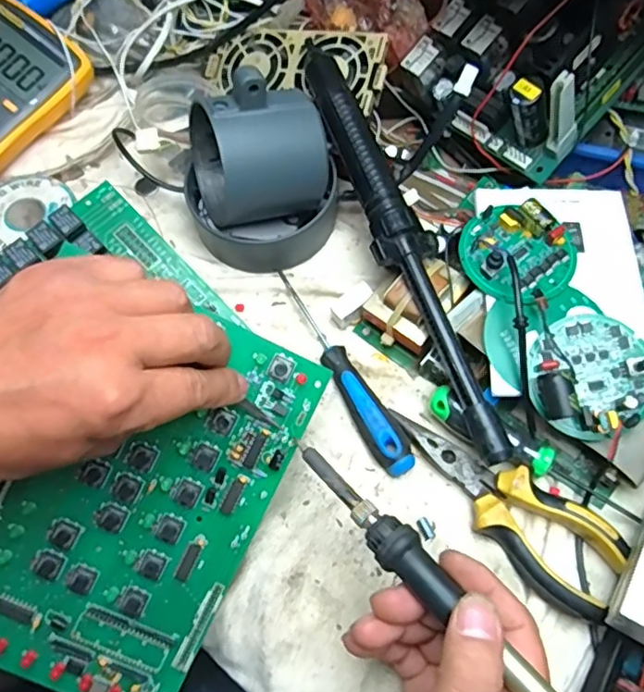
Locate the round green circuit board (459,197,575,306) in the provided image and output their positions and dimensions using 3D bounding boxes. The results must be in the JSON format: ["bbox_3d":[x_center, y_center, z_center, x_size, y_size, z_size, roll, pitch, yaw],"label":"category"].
[{"bbox_3d":[0.121,-0.058,0.363,0.069,0.021,0.061,33,71,13],"label":"round green circuit board"}]

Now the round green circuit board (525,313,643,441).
[{"bbox_3d":[0.155,0.016,0.335,0.068,0.019,0.068,0,67,0],"label":"round green circuit board"}]

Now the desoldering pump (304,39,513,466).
[{"bbox_3d":[0.049,-0.072,0.368,0.035,0.031,0.299,-21,68,-8],"label":"desoldering pump"}]

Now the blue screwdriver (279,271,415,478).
[{"bbox_3d":[0.012,0.015,0.385,0.021,0.018,0.156,-28,69,-11],"label":"blue screwdriver"}]

